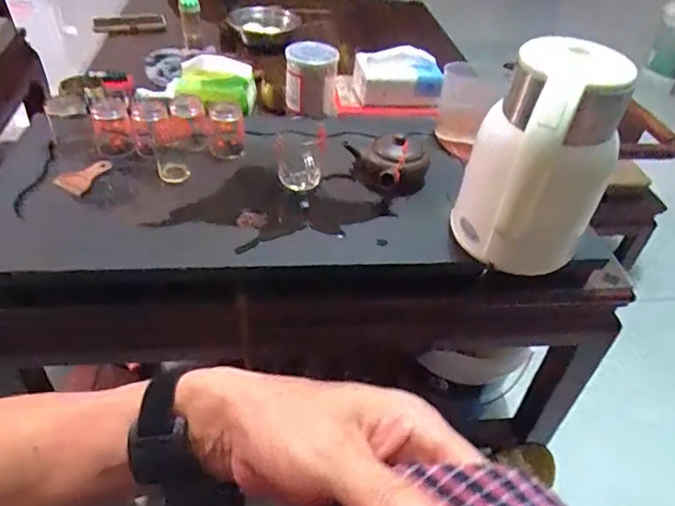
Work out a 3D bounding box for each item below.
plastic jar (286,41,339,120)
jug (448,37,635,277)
[{"bbox_3d":[-0.043,-0.302,0.904,0.087,0.116,0.084,3,42,-3],"label":"plastic jar"},{"bbox_3d":[0.212,-0.095,0.586,0.145,0.232,0.120,-16,46,-22],"label":"jug"}]

